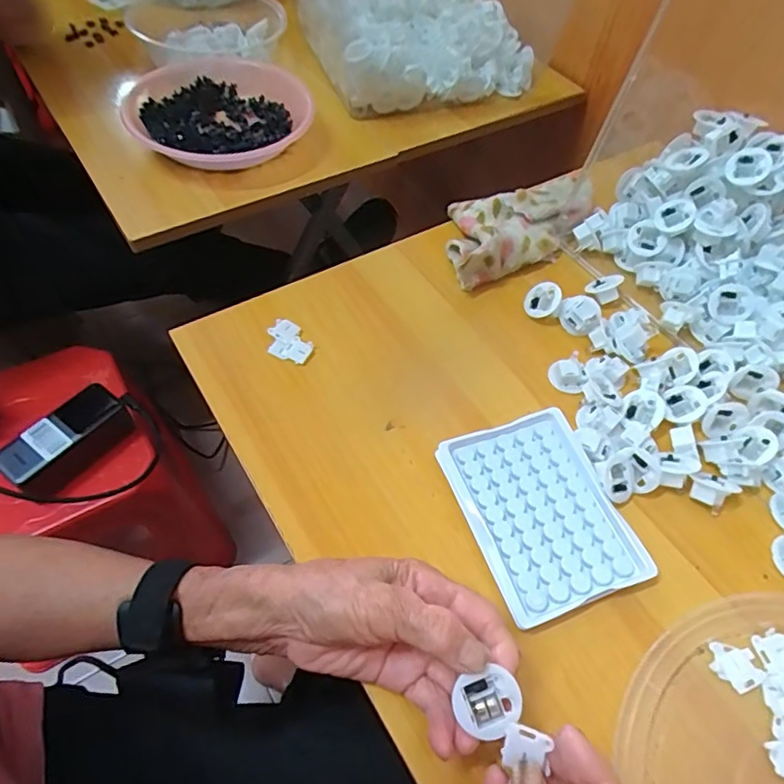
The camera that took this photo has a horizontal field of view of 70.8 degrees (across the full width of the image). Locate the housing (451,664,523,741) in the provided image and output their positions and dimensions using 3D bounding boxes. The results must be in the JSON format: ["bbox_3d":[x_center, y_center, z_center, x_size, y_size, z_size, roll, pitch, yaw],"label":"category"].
[{"bbox_3d":[0.047,0.150,0.266,0.030,0.010,0.027,-36,65,-23],"label":"housing"}]

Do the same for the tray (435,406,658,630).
[{"bbox_3d":[0.098,0.077,0.365,0.098,0.007,0.125,-16,58,-13],"label":"tray"}]

